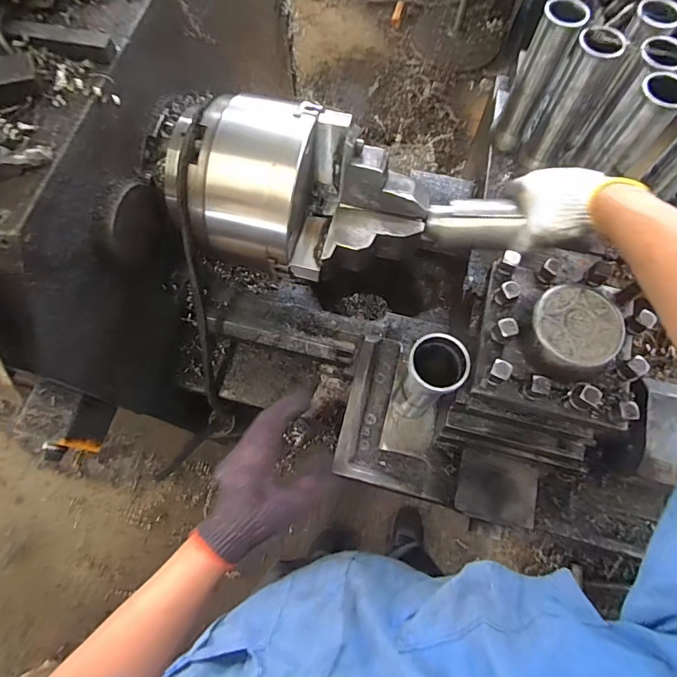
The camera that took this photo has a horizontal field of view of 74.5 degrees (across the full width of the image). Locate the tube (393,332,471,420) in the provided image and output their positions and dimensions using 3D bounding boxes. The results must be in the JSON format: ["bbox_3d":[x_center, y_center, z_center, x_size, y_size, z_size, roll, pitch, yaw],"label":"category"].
[{"bbox_3d":[0.100,0.053,0.527,0.058,0.196,0.057,0,71,0],"label":"tube"}]

